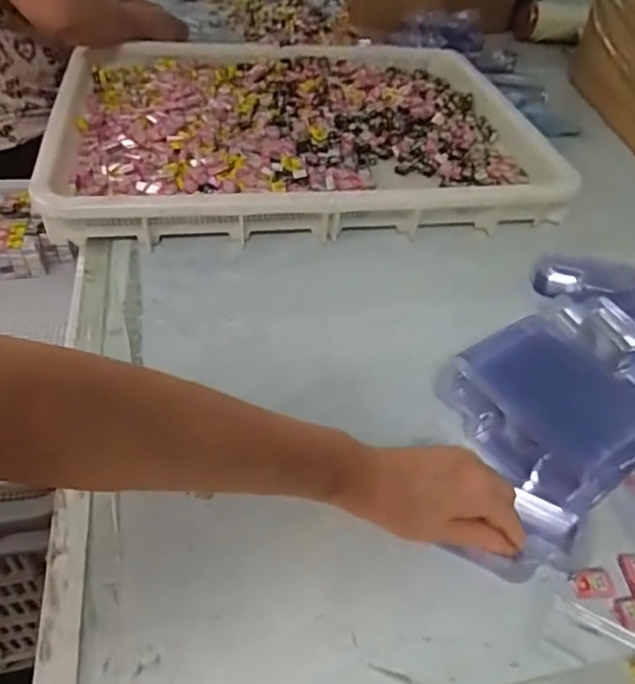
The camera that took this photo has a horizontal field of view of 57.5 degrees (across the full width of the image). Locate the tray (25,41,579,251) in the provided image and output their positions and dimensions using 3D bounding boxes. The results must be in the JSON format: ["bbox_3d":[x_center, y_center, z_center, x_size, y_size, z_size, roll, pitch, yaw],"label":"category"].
[{"bbox_3d":[-0.023,-0.312,0.816,0.625,0.053,0.498,-5,46,-11],"label":"tray"}]

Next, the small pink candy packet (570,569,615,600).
[{"bbox_3d":[0.187,0.163,0.392,0.029,0.004,0.018,-4,46,-10],"label":"small pink candy packet"}]

